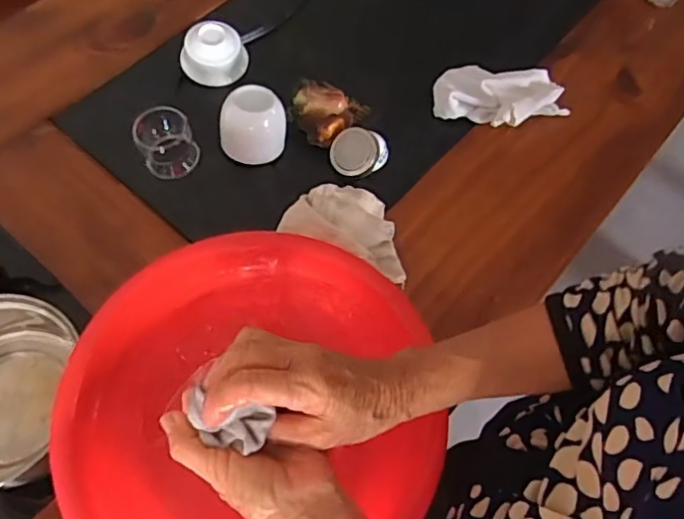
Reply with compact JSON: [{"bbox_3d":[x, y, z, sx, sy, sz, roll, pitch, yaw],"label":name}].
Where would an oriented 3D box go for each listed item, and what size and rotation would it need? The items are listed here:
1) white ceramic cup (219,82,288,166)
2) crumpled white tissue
[{"bbox_3d":[-0.105,-0.157,0.686,0.075,0.067,0.063,9,62,3],"label":"white ceramic cup"},{"bbox_3d":[0.195,-0.200,0.720,0.157,0.047,0.073,14,62,6],"label":"crumpled white tissue"}]

